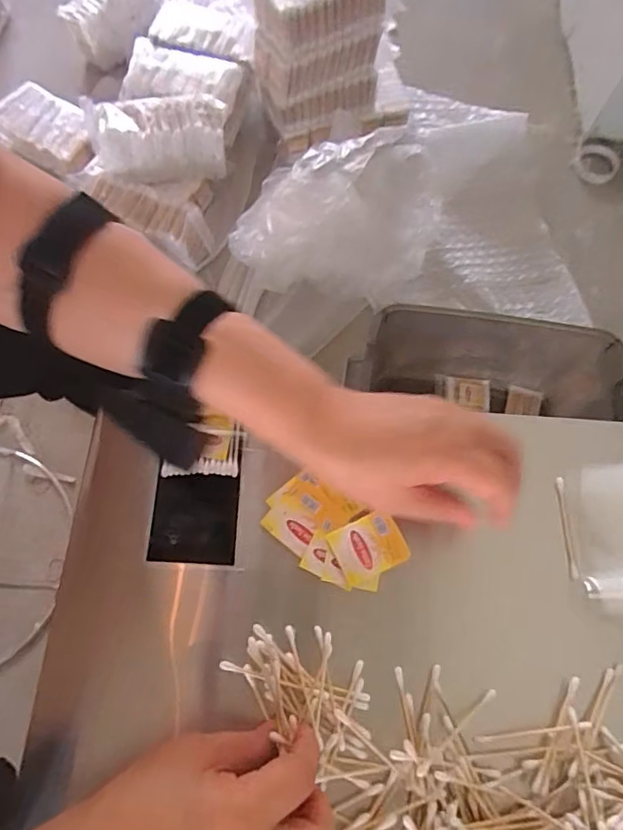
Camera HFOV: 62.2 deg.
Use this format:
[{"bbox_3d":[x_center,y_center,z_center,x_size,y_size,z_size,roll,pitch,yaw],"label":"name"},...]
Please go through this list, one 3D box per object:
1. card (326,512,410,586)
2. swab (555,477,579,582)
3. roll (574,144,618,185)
[{"bbox_3d":[0.040,0.092,0.363,0.047,0.004,0.039,-24,76,-5],"label":"card"},{"bbox_3d":[0.186,0.082,0.376,0.005,0.007,0.072,0,71,-1],"label":"swab"},{"bbox_3d":[0.593,-0.522,1.074,0.085,0.015,0.101,25,72,8],"label":"roll"}]

